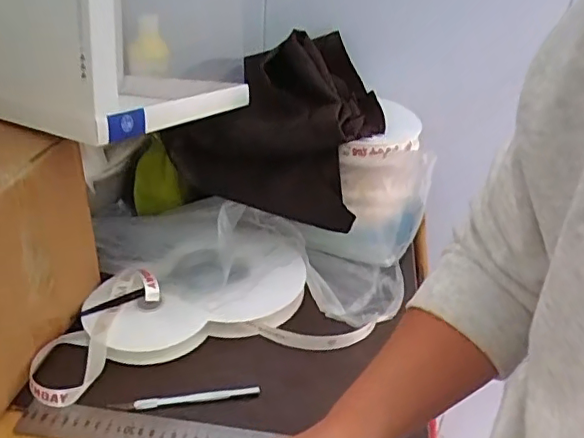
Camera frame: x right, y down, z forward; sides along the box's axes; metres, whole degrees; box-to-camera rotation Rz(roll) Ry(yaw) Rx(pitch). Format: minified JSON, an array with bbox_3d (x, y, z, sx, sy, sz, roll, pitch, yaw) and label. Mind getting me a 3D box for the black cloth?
[{"bbox_3d":[-0.017,-0.133,0.762,0.245,0.173,0.237,9,31,3],"label":"black cloth"}]

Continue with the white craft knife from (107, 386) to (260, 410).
[{"bbox_3d":[-0.102,0.173,0.541,0.141,0.004,0.011,-3,33,-11],"label":"white craft knife"}]

